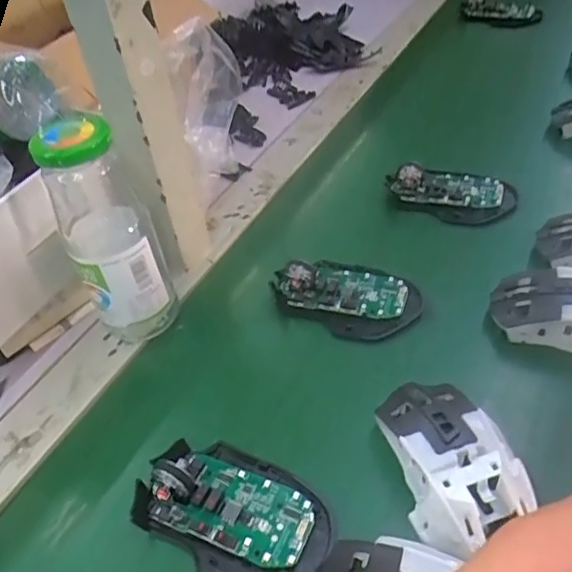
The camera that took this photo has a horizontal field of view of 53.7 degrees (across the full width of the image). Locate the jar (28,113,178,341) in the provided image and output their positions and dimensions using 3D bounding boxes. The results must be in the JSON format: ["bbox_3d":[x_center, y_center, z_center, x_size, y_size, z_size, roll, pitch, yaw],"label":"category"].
[{"bbox_3d":[-0.124,-0.035,0.398,0.059,0.172,0.066,-22,45,-17],"label":"jar"}]

